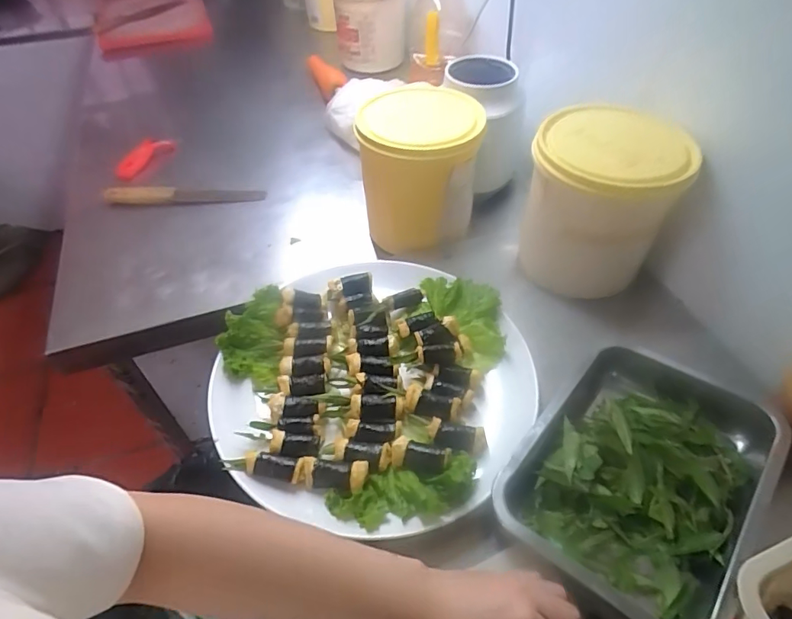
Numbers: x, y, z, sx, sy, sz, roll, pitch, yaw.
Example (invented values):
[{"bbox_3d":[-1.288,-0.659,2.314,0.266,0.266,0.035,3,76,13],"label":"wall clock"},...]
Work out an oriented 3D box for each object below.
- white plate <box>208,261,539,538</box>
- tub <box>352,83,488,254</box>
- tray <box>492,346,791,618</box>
[{"bbox_3d":[-0.023,0.078,0.547,0.335,0.042,0.330,0,51,-1],"label":"white plate"},{"bbox_3d":[0.035,-0.200,0.759,0.167,0.223,0.163,0,48,0],"label":"tub"},{"bbox_3d":[0.238,0.152,0.476,0.192,0.064,0.271,35,57,27],"label":"tray"}]

